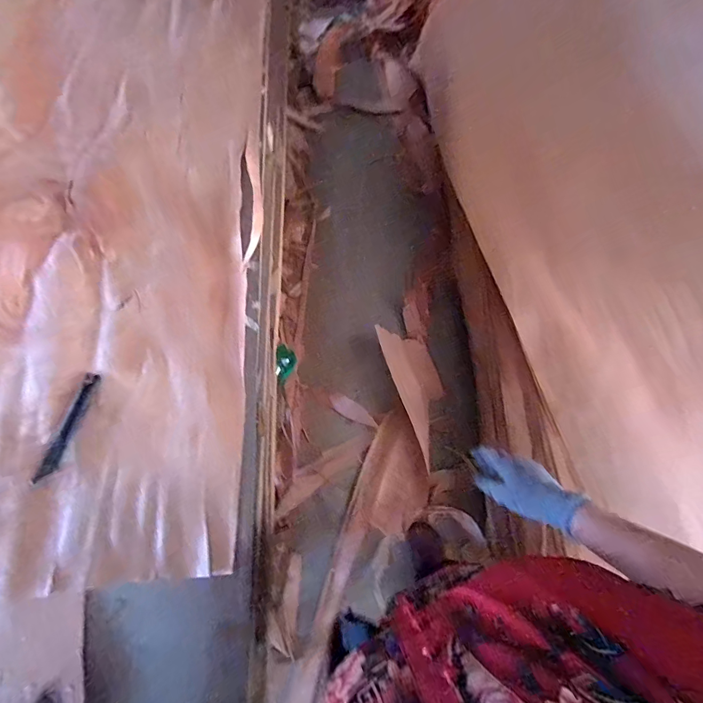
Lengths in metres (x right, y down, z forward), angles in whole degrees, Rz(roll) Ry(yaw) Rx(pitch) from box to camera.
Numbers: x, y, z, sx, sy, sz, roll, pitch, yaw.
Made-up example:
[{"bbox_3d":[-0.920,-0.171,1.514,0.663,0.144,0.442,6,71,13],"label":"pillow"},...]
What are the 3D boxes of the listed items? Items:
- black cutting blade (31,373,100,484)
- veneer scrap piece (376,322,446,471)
[{"bbox_3d":[-0.406,0.106,0.562,0.021,0.004,0.157,11,70,7],"label":"black cutting blade"},{"bbox_3d":[0.229,0.119,1.301,0.178,0.031,0.444,-16,77,-30],"label":"veneer scrap piece"}]

